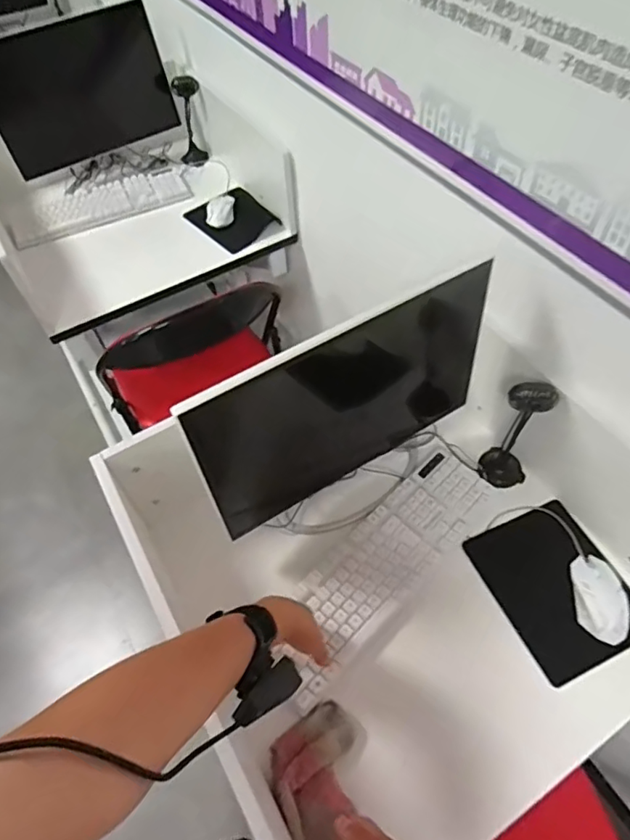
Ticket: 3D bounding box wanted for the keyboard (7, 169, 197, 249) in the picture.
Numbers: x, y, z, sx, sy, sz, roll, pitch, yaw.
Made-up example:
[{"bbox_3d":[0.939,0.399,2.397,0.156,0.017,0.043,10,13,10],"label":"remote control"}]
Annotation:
[{"bbox_3d":[-0.494,-0.499,1.262,0.395,0.028,0.127,-25,57,-14],"label":"keyboard"}]

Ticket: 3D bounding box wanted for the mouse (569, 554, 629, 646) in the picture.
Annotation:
[{"bbox_3d":[0.398,0.248,0.772,0.064,0.041,0.119,1,55,4],"label":"mouse"}]

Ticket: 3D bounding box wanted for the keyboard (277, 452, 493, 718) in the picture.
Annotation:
[{"bbox_3d":[0.100,0.211,0.808,0.137,0.028,0.421,32,62,22],"label":"keyboard"}]

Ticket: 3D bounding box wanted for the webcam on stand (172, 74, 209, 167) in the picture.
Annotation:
[{"bbox_3d":[-0.293,-0.700,1.287,0.068,0.191,0.056,-12,55,-6],"label":"webcam on stand"}]

